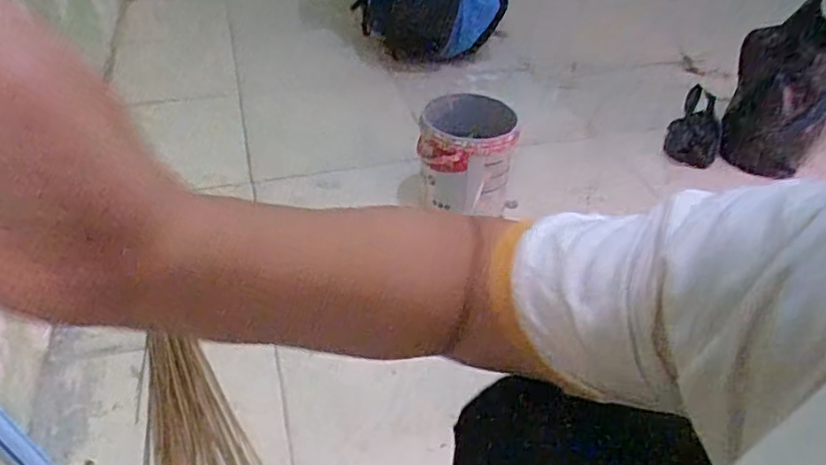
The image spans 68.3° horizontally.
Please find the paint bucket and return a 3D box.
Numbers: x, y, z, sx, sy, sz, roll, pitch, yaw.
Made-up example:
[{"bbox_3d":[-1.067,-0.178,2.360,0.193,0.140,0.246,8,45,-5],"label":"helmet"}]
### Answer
[{"bbox_3d":[0.100,-0.149,1.162,0.168,0.177,0.177,6,41,2],"label":"paint bucket"}]

